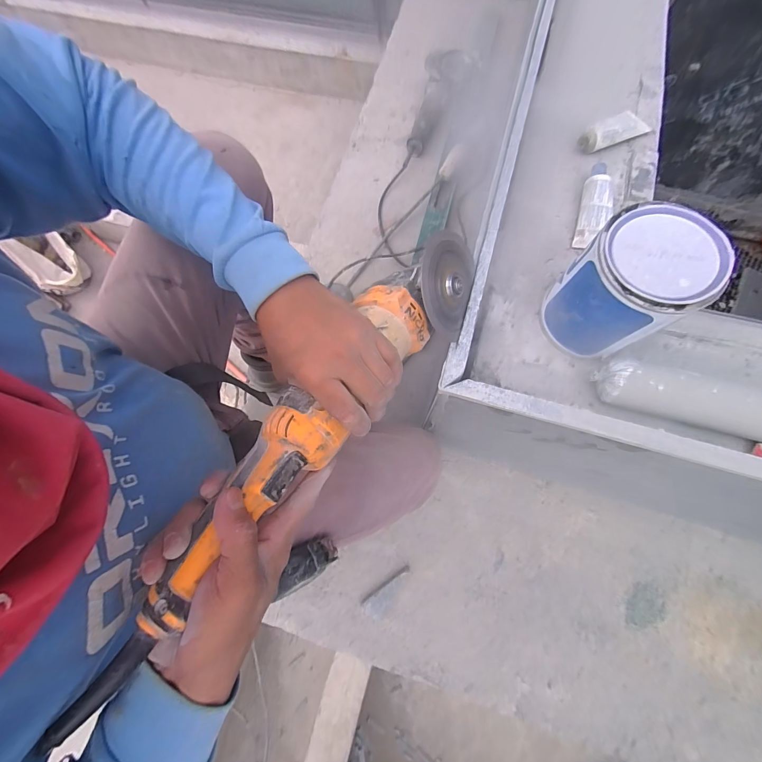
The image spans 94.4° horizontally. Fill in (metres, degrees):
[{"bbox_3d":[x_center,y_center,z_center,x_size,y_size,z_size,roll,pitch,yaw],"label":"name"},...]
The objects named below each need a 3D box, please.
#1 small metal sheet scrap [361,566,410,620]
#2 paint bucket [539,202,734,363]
[{"bbox_3d":[0.013,0.403,0.678,0.046,0.023,0.109,41,79,12],"label":"small metal sheet scrap"},{"bbox_3d":[0.228,-0.083,0.338,0.093,0.123,0.093,-1,74,2],"label":"paint bucket"}]

